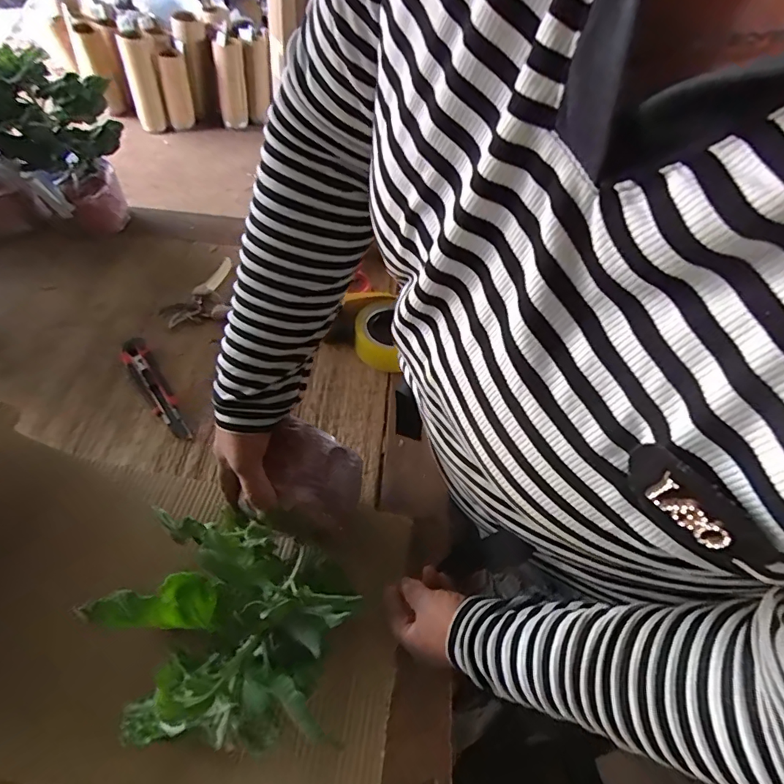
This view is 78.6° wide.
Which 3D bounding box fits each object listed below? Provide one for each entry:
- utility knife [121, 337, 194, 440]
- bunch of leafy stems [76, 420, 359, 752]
[{"bbox_3d":[-0.317,-0.005,0.637,0.037,0.018,0.185,-26,59,-26],"label":"utility knife"},{"bbox_3d":[-0.097,0.141,0.422,0.154,0.140,0.245,21,53,12],"label":"bunch of leafy stems"}]

